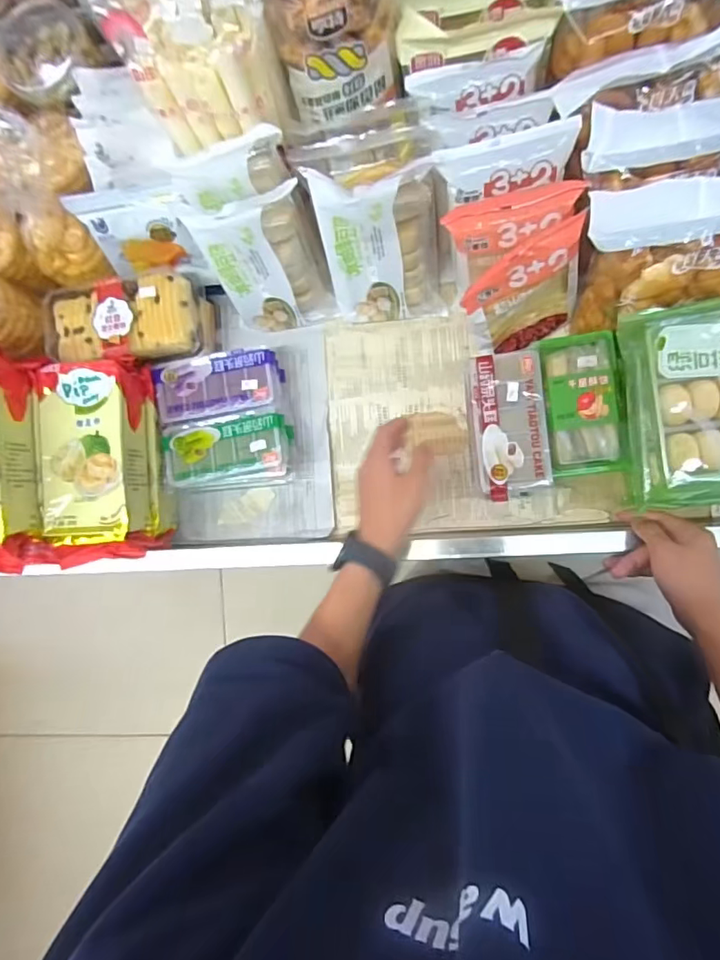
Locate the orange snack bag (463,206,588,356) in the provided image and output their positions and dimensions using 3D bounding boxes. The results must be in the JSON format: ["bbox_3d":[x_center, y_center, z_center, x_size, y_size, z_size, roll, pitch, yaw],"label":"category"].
[{"bbox_3d":[0.178,-0.210,0.578,0.128,0.166,0.050,-23,68,8],"label":"orange snack bag"}]

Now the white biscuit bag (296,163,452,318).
[{"bbox_3d":[0.027,-0.278,0.602,0.130,0.196,0.065,-8,61,6],"label":"white biscuit bag"}]

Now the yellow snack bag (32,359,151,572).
[{"bbox_3d":[-0.323,-0.018,0.629,0.110,0.069,0.232,-1,89,9],"label":"yellow snack bag"}]

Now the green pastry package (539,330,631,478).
[{"bbox_3d":[0.252,-0.085,0.584,0.083,0.027,0.156,-6,88,9],"label":"green pastry package"}]

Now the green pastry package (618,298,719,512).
[{"bbox_3d":[0.326,-0.072,0.500,0.097,0.072,0.193,-6,88,9],"label":"green pastry package"}]

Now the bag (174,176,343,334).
[{"bbox_3d":[-0.108,-0.260,0.627,0.126,0.196,0.057,-14,68,8],"label":"bag"}]

